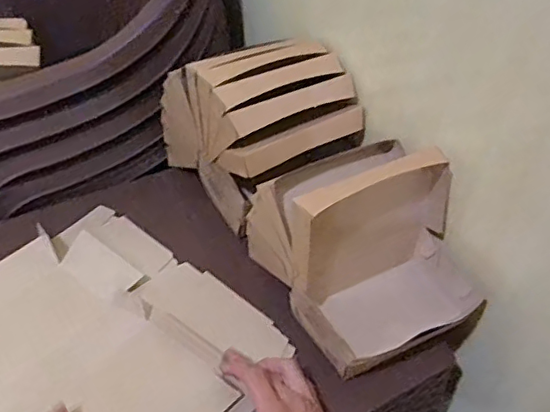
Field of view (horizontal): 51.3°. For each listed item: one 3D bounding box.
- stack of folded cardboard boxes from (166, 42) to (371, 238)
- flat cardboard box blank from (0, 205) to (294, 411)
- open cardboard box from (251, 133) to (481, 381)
[{"bbox_3d":[-0.018,-0.118,0.762,0.187,0.168,0.214,-22,50,-27],"label":"stack of folded cardboard boxes"},{"bbox_3d":[-0.191,0.140,0.595,0.324,0.038,0.297,28,48,21],"label":"flat cardboard box blank"},{"bbox_3d":[0.106,0.040,0.640,0.206,0.143,0.204,-16,48,-22],"label":"open cardboard box"}]

